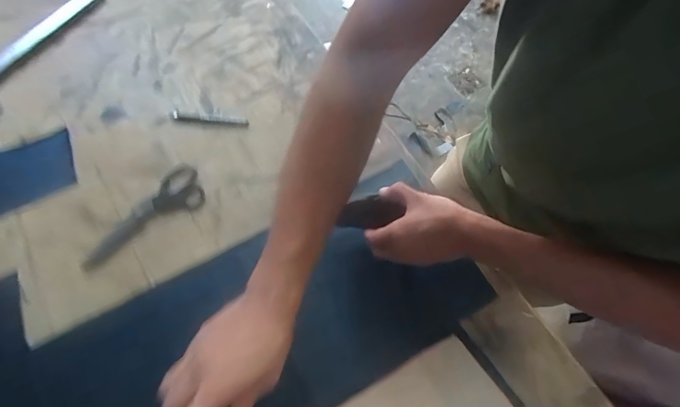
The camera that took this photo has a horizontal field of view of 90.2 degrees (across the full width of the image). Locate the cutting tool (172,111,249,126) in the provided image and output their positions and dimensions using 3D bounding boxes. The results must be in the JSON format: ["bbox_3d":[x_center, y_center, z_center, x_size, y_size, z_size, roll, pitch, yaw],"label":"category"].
[{"bbox_3d":[-0.216,-0.137,0.563,0.122,0.010,0.019,8,71,0],"label":"cutting tool"}]

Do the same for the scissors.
[{"bbox_3d":[-0.299,0.020,0.511,0.199,0.011,0.074,-36,76,-13],"label":"scissors"}]

